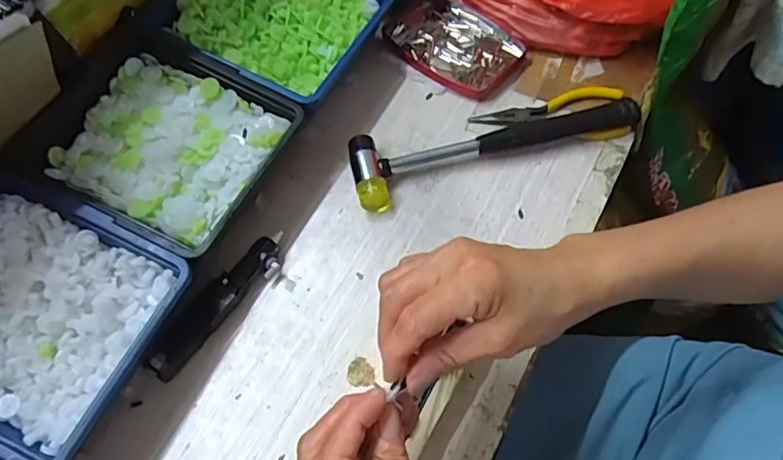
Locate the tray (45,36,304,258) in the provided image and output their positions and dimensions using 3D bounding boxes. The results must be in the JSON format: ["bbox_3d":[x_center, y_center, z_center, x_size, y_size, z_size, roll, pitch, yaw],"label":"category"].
[{"bbox_3d":[-0.163,-0.065,0.409,0.148,0.033,0.138,25,66,15],"label":"tray"}]

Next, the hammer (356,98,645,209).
[{"bbox_3d":[0.082,-0.075,0.445,0.231,0.025,0.059,-16,62,-5],"label":"hammer"}]

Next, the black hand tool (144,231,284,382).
[{"bbox_3d":[-0.123,0.052,0.392,0.024,0.021,0.124,34,69,19],"label":"black hand tool"}]

